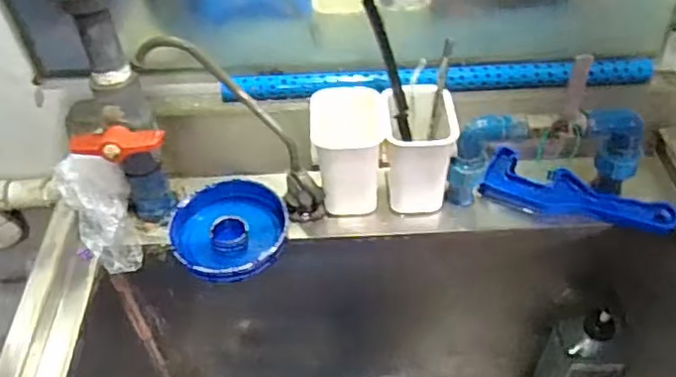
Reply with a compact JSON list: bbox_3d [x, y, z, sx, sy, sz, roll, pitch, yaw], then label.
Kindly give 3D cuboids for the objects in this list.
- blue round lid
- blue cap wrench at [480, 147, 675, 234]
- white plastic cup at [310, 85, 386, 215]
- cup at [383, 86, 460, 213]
[{"bbox_3d":[-0.113,0.045,0.665,0.120,0.038,0.115,-1,47,1],"label":"blue round lid"},{"bbox_3d":[0.260,0.006,0.683,0.193,0.029,0.054,14,49,15],"label":"blue cap wrench"},{"bbox_3d":[0.011,-0.040,0.659,0.072,0.108,0.077,-1,47,1],"label":"white plastic cup"},{"bbox_3d":[0.085,-0.042,0.671,0.074,0.106,0.085,1,47,3],"label":"cup"}]

